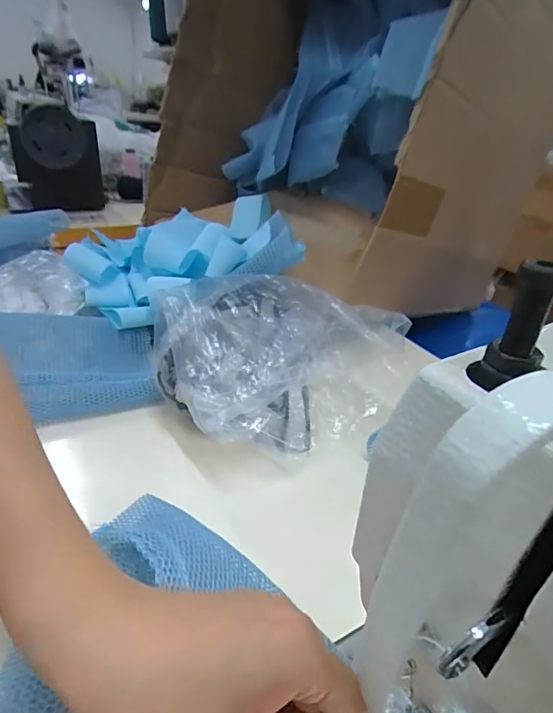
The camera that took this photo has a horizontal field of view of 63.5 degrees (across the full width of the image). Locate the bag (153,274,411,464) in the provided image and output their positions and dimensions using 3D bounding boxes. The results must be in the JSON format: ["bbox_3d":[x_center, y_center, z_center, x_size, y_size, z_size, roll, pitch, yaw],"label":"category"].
[{"bbox_3d":[0.002,0.006,0.419,0.150,0.128,0.208,28,38,35],"label":"bag"}]

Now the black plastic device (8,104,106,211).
[{"bbox_3d":[-0.483,-0.422,0.993,0.176,0.237,0.058,-4,49,-15],"label":"black plastic device"}]

